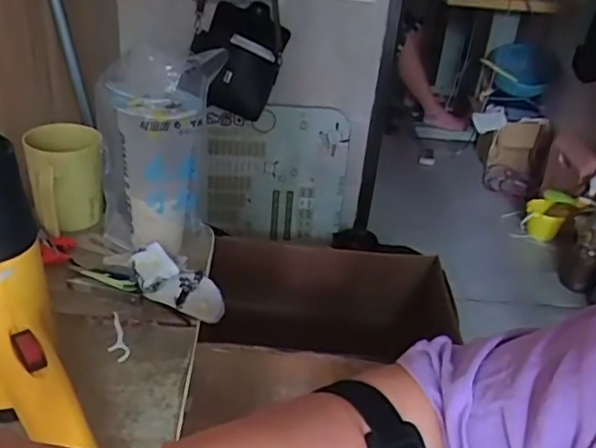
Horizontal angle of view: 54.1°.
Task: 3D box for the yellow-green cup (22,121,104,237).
[{"bbox_3d":[-0.266,-0.051,0.678,0.079,0.110,0.069,-6,32,-20],"label":"yellow-green cup"}]

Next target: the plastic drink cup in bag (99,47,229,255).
[{"bbox_3d":[-0.143,-0.070,0.629,0.129,0.213,0.094,-1,31,-12],"label":"plastic drink cup in bag"}]

